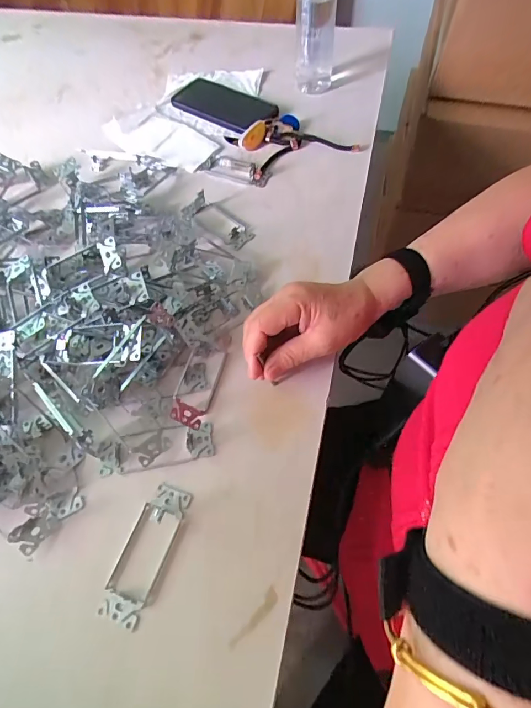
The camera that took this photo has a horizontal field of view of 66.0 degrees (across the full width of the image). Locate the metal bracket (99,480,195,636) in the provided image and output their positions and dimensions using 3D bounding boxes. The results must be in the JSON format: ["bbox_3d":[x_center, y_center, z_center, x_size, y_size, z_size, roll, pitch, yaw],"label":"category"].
[{"bbox_3d":[-0.100,0.158,0.331,0.038,0.019,0.105,17,64,12],"label":"metal bracket"}]

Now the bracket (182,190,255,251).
[{"bbox_3d":[-0.062,-0.176,0.521,0.112,0.021,0.038,38,69,21],"label":"bracket"}]

